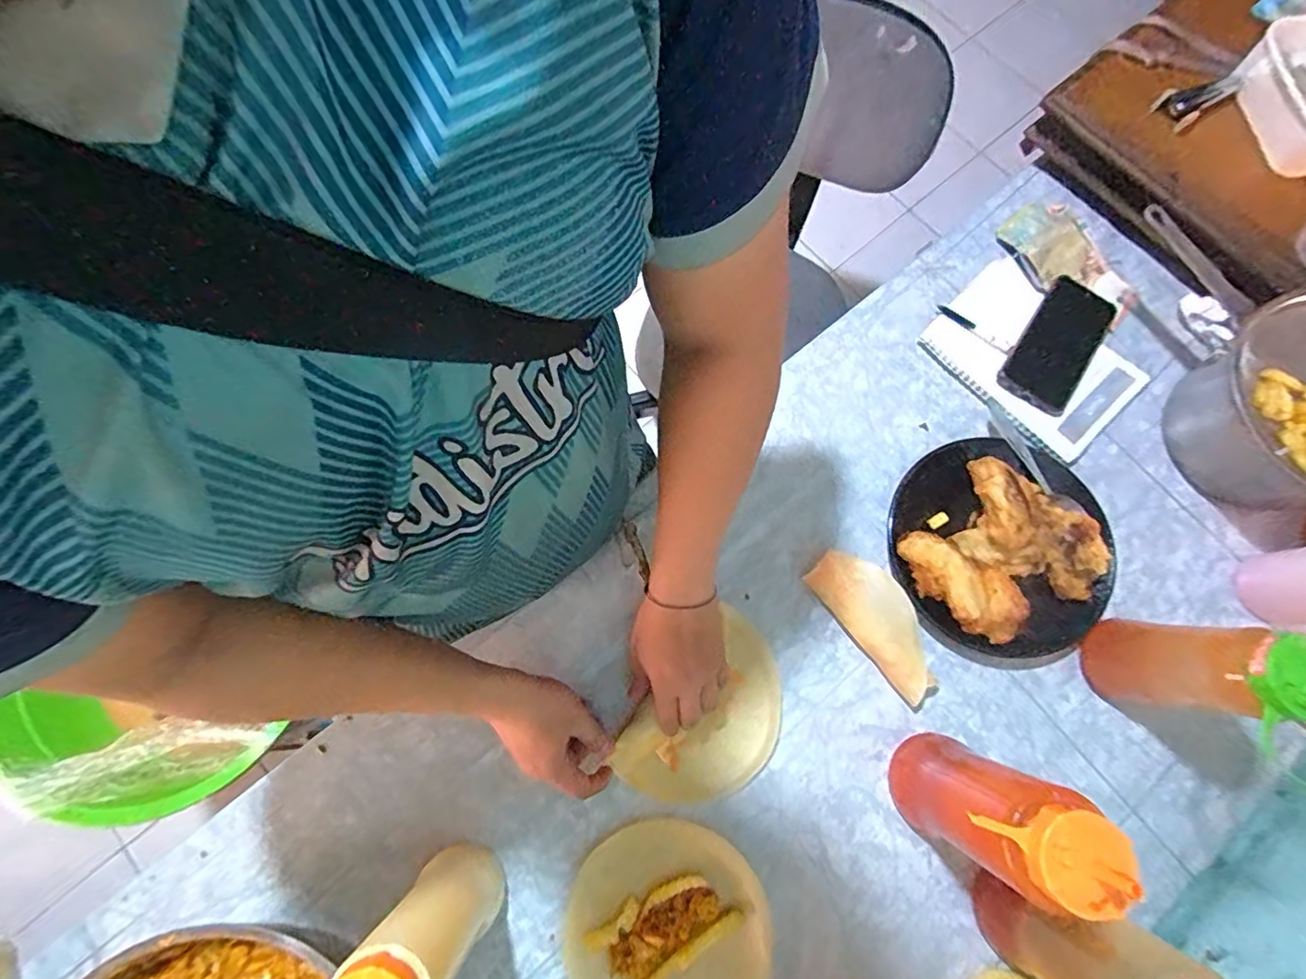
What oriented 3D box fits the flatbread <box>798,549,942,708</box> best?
[{"bbox_3d":[0.224,0.130,0.557,0.057,0.047,0.164,-36,79,-9],"label":"flatbread"}]

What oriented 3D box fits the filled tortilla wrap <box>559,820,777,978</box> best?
[{"bbox_3d":[0.014,0.398,0.502,0.181,0.022,0.171,0,76,-1],"label":"filled tortilla wrap"}]

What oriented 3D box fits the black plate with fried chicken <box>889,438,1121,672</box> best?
[{"bbox_3d":[0.356,0.058,0.567,0.219,0.072,0.217,0,76,-1],"label":"black plate with fried chicken"}]

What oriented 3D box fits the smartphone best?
[{"bbox_3d":[0.459,-0.163,0.636,0.082,0.016,0.176,38,79,8],"label":"smartphone"}]

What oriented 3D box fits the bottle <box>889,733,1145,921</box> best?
[{"bbox_3d":[0.249,0.244,0.439,0.083,0.223,0.077,0,76,-1],"label":"bottle"}]

